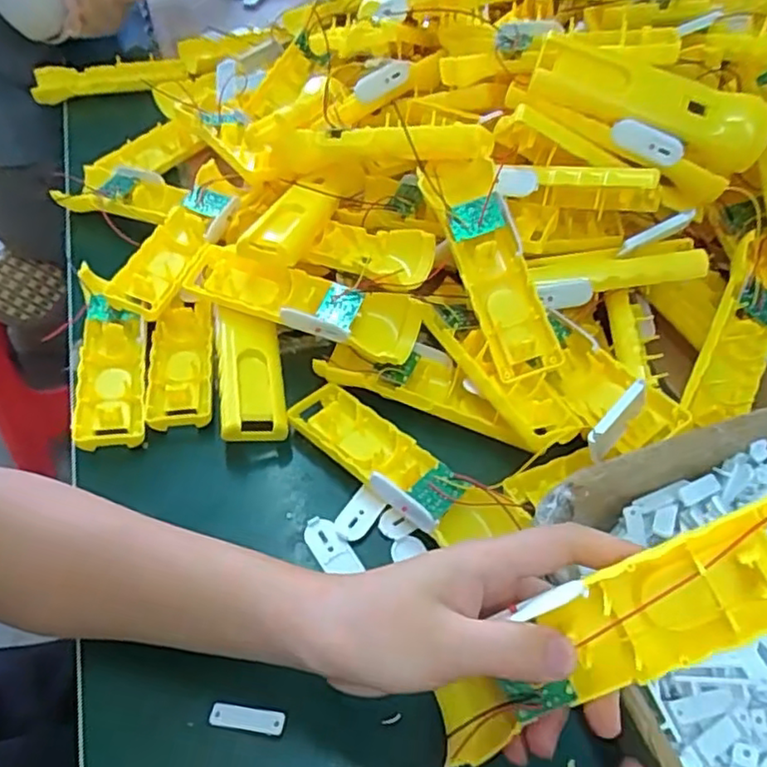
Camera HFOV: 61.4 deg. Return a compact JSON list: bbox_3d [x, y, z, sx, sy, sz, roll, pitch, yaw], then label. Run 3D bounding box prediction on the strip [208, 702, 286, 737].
[{"bbox_3d":[-0.066,0.164,0.315,0.037,0.004,0.010,2,66,11],"label":"strip"}]

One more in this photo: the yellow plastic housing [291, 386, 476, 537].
[{"bbox_3d":[-0.006,0.040,0.405,0.043,0.022,0.127,-36,59,-28],"label":"yellow plastic housing"}]

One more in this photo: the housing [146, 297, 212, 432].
[{"bbox_3d":[-0.142,-0.018,0.453,0.041,0.021,0.109,-5,50,-7],"label":"housing"}]

